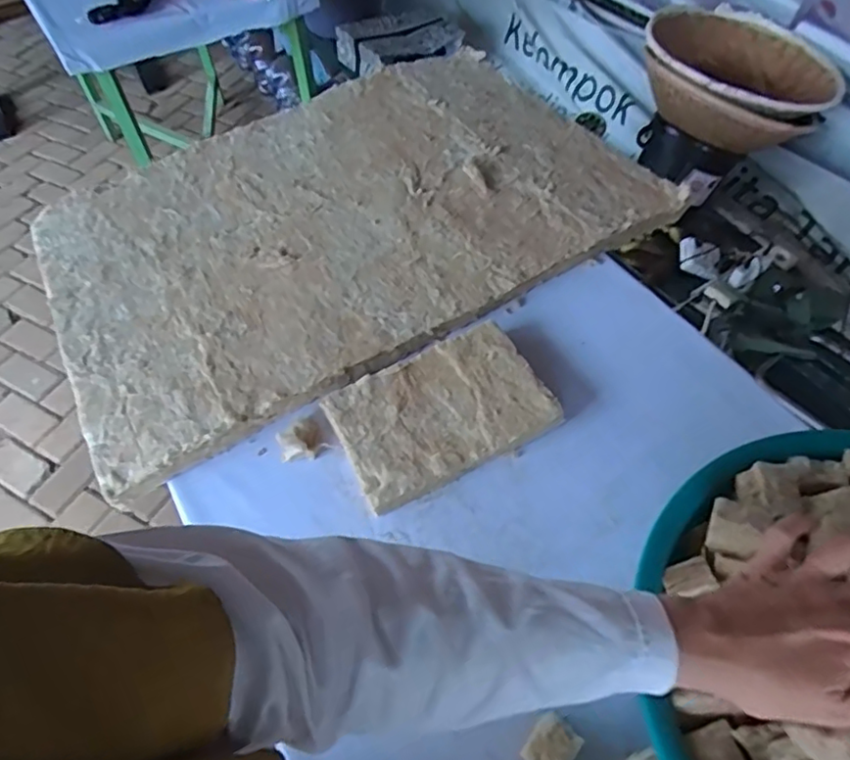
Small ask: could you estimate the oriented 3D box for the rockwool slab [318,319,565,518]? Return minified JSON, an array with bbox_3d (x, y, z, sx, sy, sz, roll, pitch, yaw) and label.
[{"bbox_3d":[0.016,0.032,0.646,0.218,0.026,0.149,-24,61,-13],"label":"rockwool slab"}]

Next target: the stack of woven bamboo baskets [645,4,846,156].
[{"bbox_3d":[0.686,-0.673,1.334,0.391,0.147,0.413,-35,60,-24],"label":"stack of woven bamboo baskets"}]

